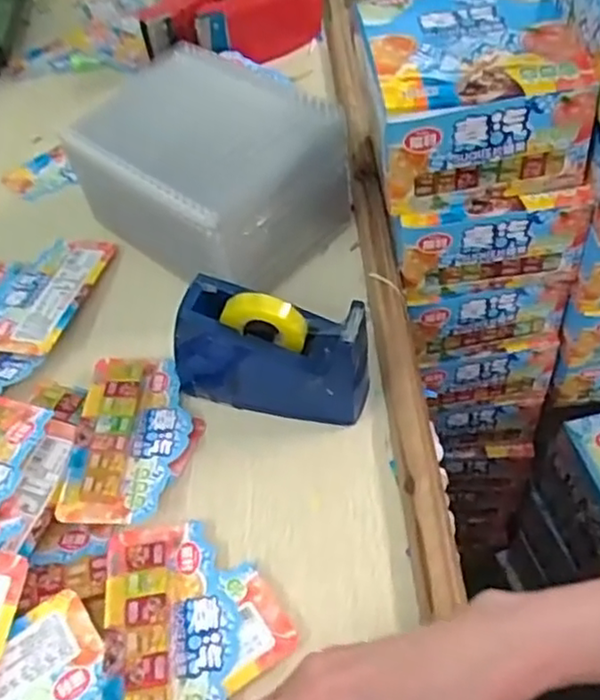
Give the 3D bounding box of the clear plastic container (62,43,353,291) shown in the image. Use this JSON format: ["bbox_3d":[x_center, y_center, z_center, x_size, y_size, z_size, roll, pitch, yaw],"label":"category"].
[{"bbox_3d":[-0.079,-0.151,0.585,0.202,0.112,0.152,33,60,27],"label":"clear plastic container"}]

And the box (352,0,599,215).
[{"bbox_3d":[0.131,-0.219,0.557,0.152,0.089,0.183,-7,50,-1],"label":"box"}]

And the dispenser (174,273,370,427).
[{"bbox_3d":[-0.021,-0.002,0.483,0.141,0.087,0.049,9,52,11],"label":"dispenser"}]

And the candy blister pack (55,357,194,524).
[{"bbox_3d":[-0.121,0.057,0.486,0.078,0.019,0.141,-2,51,2],"label":"candy blister pack"}]

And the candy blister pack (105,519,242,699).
[{"bbox_3d":[-0.076,0.166,0.400,0.076,0.009,0.141,-10,51,-4],"label":"candy blister pack"}]

